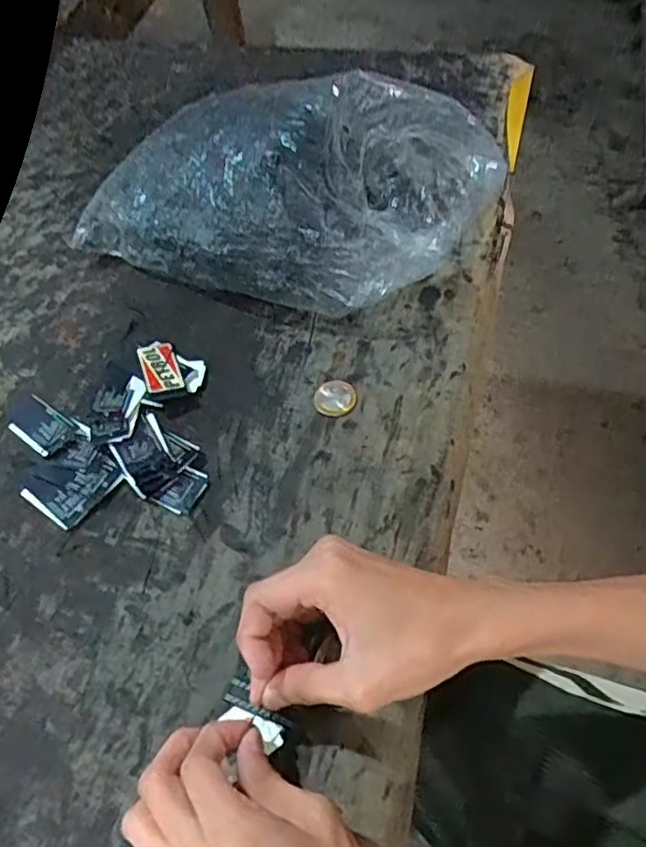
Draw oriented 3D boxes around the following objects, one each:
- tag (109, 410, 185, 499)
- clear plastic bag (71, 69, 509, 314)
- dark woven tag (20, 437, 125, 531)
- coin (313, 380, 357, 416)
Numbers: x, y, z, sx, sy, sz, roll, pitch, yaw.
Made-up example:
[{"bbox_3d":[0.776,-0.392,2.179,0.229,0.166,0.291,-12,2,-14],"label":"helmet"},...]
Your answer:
[{"bbox_3d":[-0.120,0.020,0.449,0.034,0.010,0.058,-29,59,-13],"label":"tag"},{"bbox_3d":[-0.032,-0.185,0.503,0.278,0.128,0.159,20,61,16],"label":"clear plastic bag"},{"bbox_3d":[-0.168,0.038,0.450,0.052,0.004,0.058,36,73,24],"label":"dark woven tag"},{"bbox_3d":[0.009,-0.019,0.469,0.029,0.004,0.028,-2,57,3],"label":"coin"}]

